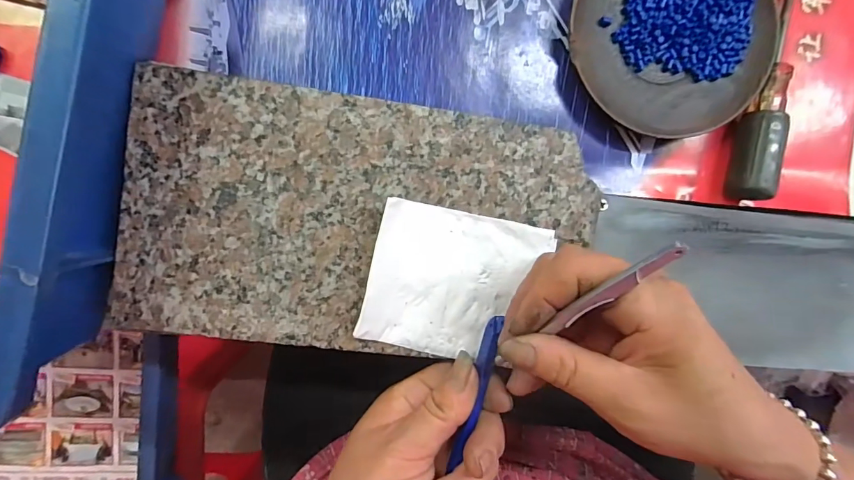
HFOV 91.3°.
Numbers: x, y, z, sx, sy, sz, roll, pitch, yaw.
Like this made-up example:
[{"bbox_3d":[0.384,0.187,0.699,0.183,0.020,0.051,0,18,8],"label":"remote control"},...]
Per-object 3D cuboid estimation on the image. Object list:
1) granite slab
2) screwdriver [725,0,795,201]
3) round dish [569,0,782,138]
[{"bbox_3d":[-0.034,-0.007,0.225,0.234,0.027,0.129,8,95,-5],"label":"granite slab"},{"bbox_3d":[0.200,-0.104,0.236,0.019,0.023,0.166,13,94,-5],"label":"screwdriver"},{"bbox_3d":[0.136,-0.118,0.237,0.113,0.021,0.110,0,95,-4],"label":"round dish"}]

